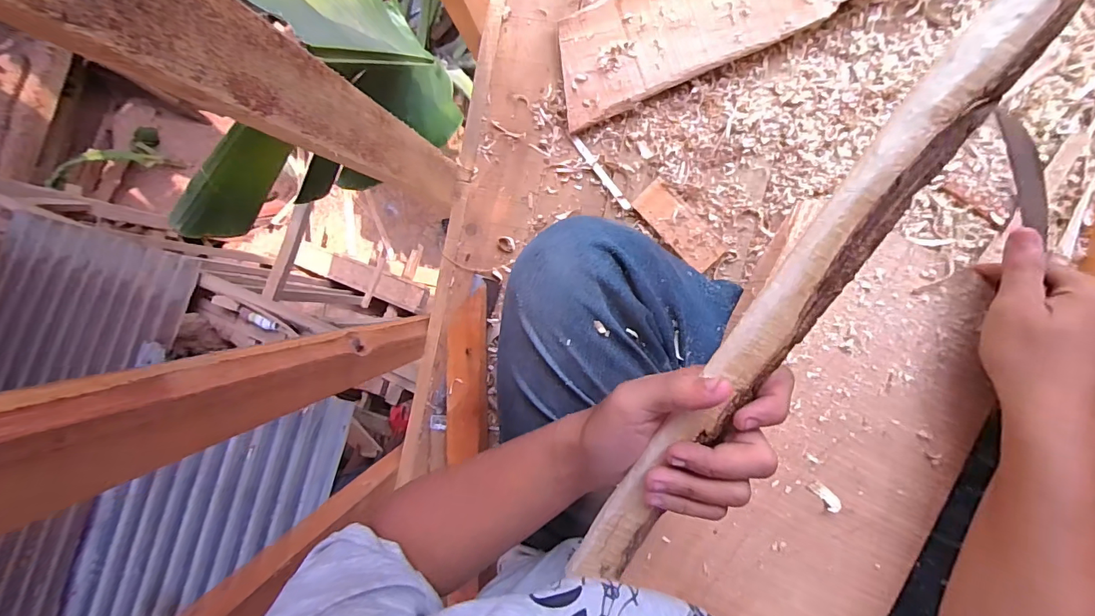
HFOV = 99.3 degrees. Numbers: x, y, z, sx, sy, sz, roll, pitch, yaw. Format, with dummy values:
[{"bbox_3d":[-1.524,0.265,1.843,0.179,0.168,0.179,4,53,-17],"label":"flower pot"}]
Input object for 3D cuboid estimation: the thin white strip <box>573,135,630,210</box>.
[{"bbox_3d":[0.064,-0.161,0.556,0.010,0.004,0.107,-38,89,8],"label":"thin white strip"}]

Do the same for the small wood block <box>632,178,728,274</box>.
[{"bbox_3d":[0.155,-0.095,0.548,0.044,0.009,0.115,-44,88,8],"label":"small wood block"}]

